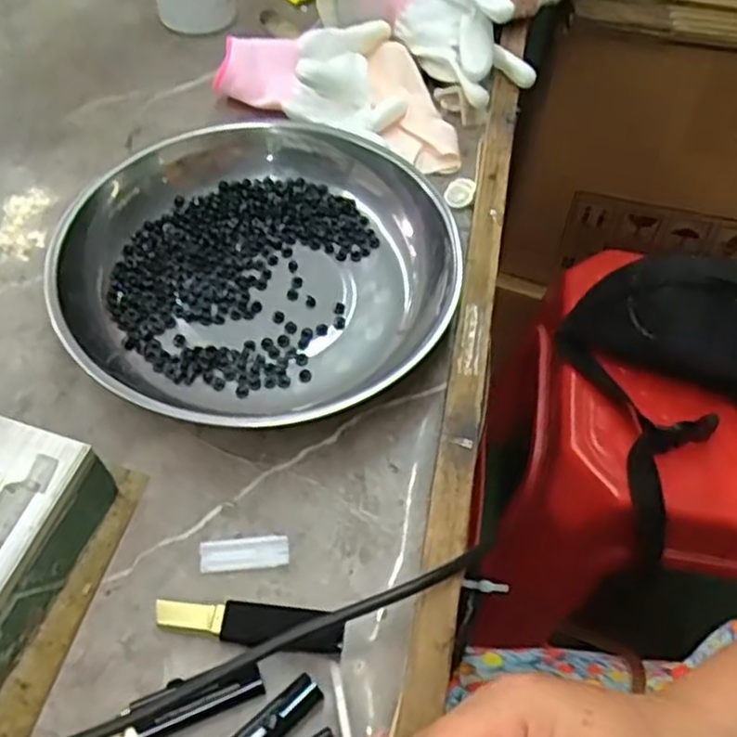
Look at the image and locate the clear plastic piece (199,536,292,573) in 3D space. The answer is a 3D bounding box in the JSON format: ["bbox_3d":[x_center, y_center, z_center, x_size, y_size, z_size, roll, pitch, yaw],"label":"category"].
[{"bbox_3d":[-0.059,0.088,0.354,0.041,0.005,0.016,-5,54,-7],"label":"clear plastic piece"}]

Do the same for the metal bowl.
[{"bbox_3d":[-0.064,-0.061,0.429,0.225,0.064,0.205,2,54,-2],"label":"metal bowl"}]

